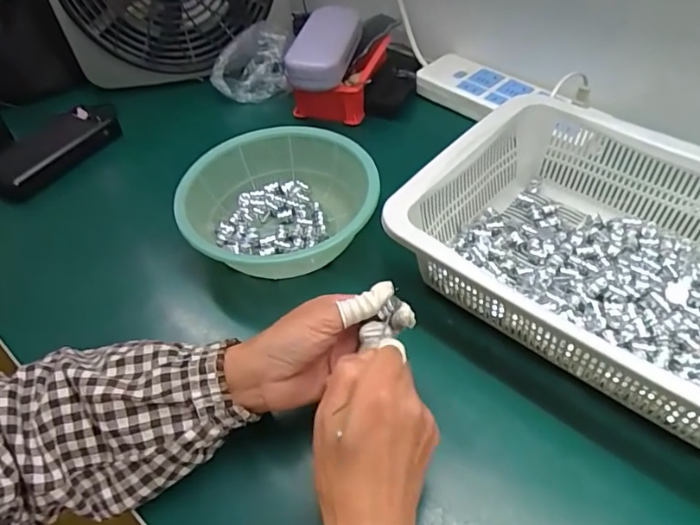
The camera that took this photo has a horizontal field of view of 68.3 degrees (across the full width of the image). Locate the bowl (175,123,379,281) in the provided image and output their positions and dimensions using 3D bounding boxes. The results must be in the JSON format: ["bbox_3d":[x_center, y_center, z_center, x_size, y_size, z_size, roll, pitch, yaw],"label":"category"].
[{"bbox_3d":[-0.066,-0.054,0.508,0.178,0.065,0.185,-2,48,3],"label":"bowl"}]

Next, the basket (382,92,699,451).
[{"bbox_3d":[0.221,-0.006,0.416,0.325,0.074,0.242,32,58,29],"label":"basket"}]

